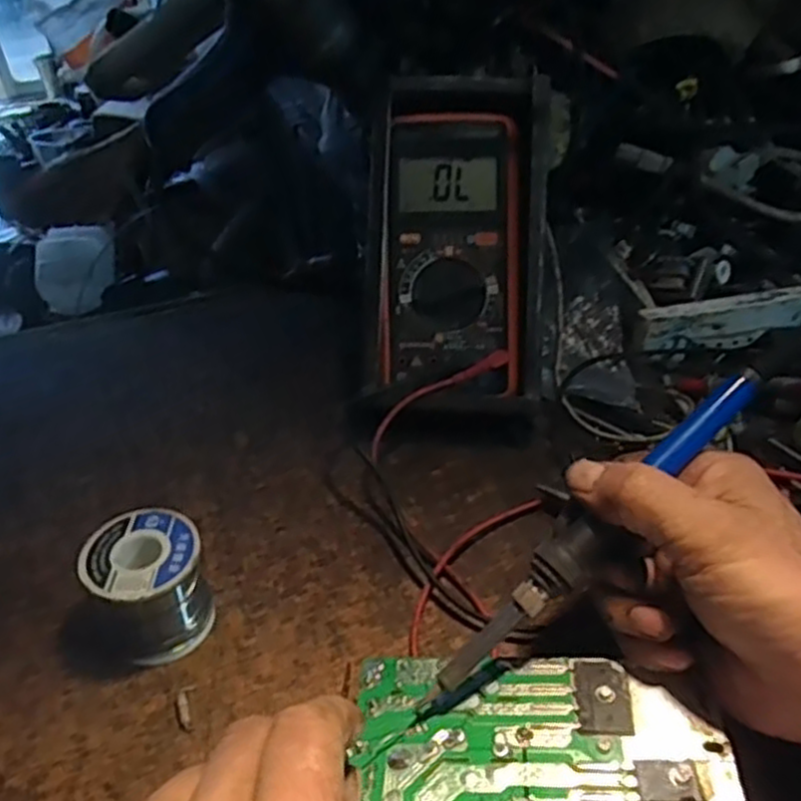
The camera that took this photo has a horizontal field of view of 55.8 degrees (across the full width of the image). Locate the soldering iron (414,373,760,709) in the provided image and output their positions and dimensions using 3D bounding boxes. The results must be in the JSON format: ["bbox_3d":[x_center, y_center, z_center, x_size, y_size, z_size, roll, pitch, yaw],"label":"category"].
[{"bbox_3d":[0.076,0.055,0.304,0.184,0.021,0.024,-44,49,-6],"label":"soldering iron"}]

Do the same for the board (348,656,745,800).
[{"bbox_3d":[0.051,0.151,0.258,0.134,0.013,0.146,-3,39,-1],"label":"board"}]

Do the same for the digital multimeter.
[{"bbox_3d":[0.035,-0.088,0.463,0.100,0.209,0.041,1,-3,5],"label":"digital multimeter"}]

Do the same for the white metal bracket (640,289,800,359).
[{"bbox_3d":[0.222,-0.052,0.512,0.116,0.031,0.019,-7,39,-4],"label":"white metal bracket"}]

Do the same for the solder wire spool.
[{"bbox_3d":[-0.116,0.086,0.355,0.049,0.050,0.051,-20,42,-19],"label":"solder wire spool"}]

